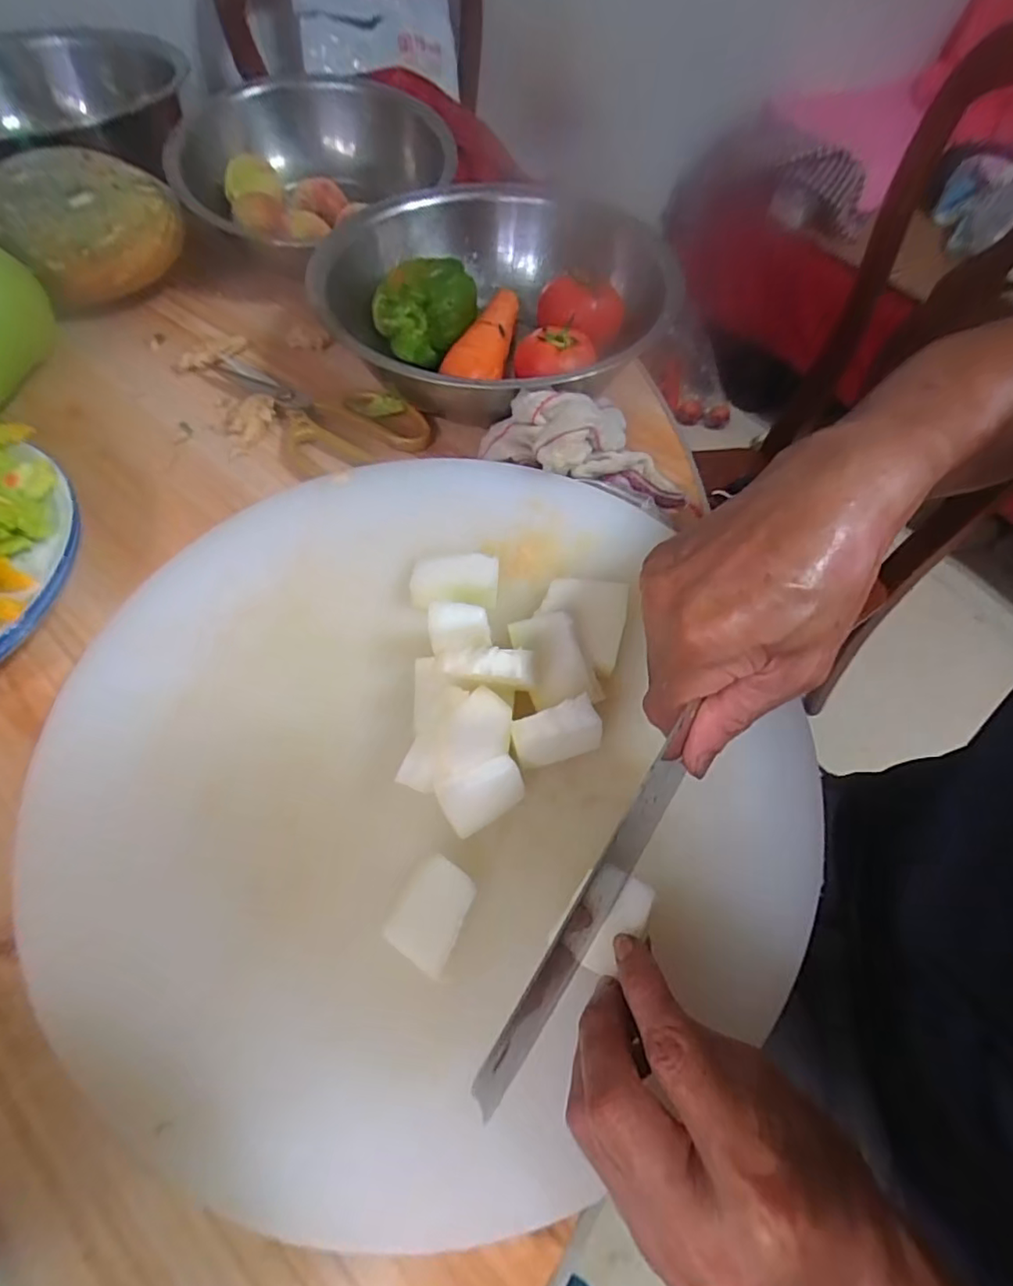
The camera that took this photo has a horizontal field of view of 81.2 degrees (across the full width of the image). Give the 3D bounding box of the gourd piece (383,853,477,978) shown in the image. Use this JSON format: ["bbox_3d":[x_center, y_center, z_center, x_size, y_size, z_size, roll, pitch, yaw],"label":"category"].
[{"bbox_3d":[-0.034,0.125,0.276,0.030,0.014,0.043,28,62,14],"label":"gourd piece"}]

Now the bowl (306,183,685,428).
[{"bbox_3d":[-0.010,-0.291,0.515,0.280,0.087,0.281,1,59,-1],"label":"bowl"}]

